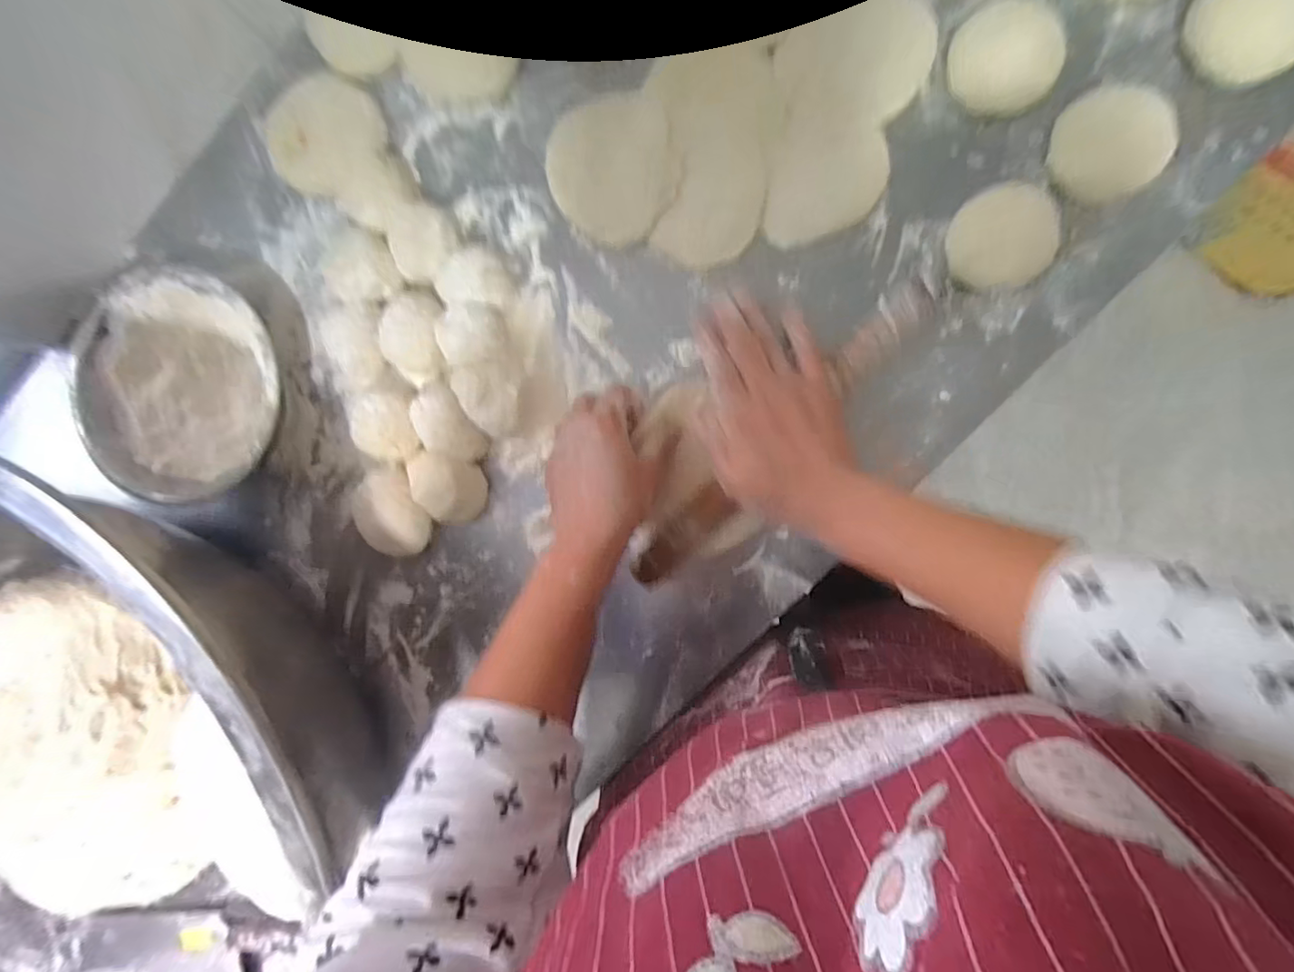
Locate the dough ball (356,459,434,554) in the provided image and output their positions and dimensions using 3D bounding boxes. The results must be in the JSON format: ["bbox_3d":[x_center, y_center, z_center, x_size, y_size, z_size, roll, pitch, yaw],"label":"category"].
[{"bbox_3d":[-0.199,0.020,0.431,0.051,0.035,0.073,-29,89,8],"label":"dough ball"}]

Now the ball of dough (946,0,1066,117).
[{"bbox_3d":[0.236,-0.280,0.365,0.064,0.030,0.058,2,93,7],"label":"ball of dough"}]

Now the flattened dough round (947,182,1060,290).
[{"bbox_3d":[0.234,-0.162,0.362,0.060,0.034,0.055,0,93,7],"label":"flattened dough round"}]

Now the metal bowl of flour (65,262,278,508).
[{"bbox_3d":[-0.360,-0.078,0.435,0.163,0.049,0.164,0,93,7],"label":"metal bowl of flour"}]

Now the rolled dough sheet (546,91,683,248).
[{"bbox_3d":[-0.024,-0.234,0.404,0.096,0.020,0.096,39,97,4],"label":"rolled dough sheet"}]

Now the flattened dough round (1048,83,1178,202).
[{"bbox_3d":[0.303,-0.221,0.358,0.064,0.027,0.060,0,93,7],"label":"flattened dough round"}]

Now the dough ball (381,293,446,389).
[{"bbox_3d":[-0.178,-0.111,0.417,0.046,0.030,0.062,4,93,7],"label":"dough ball"}]

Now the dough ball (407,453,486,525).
[{"bbox_3d":[-0.155,0.003,0.423,0.053,0.033,0.053,0,93,7],"label":"dough ball"}]

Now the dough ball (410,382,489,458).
[{"bbox_3d":[-0.152,-0.044,0.420,0.041,0.032,0.060,-34,89,8],"label":"dough ball"}]

